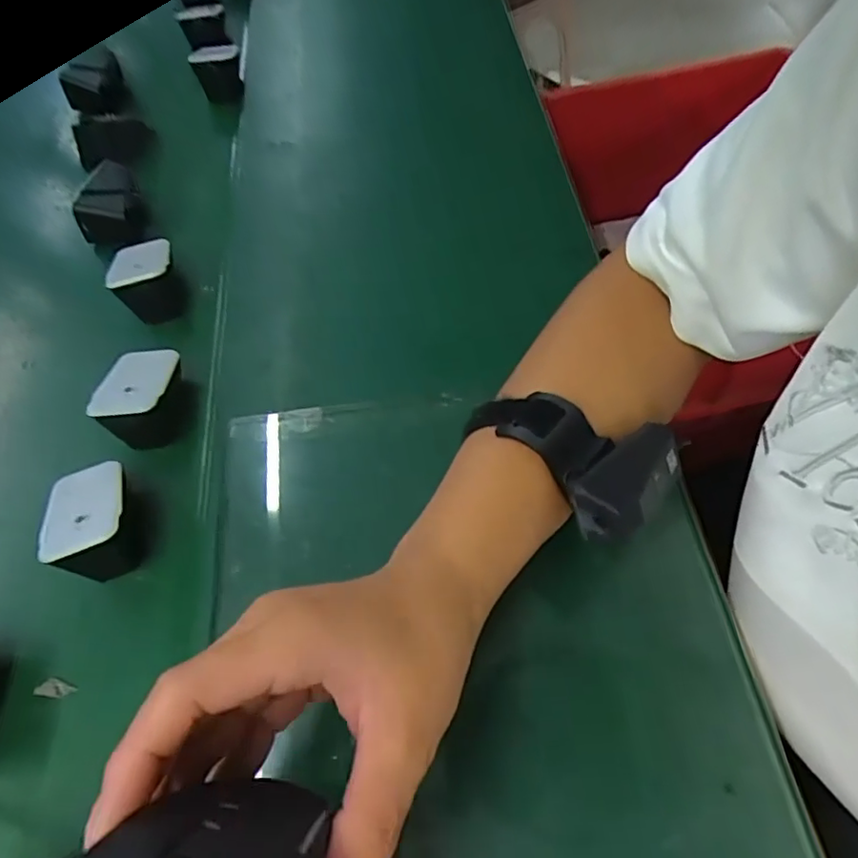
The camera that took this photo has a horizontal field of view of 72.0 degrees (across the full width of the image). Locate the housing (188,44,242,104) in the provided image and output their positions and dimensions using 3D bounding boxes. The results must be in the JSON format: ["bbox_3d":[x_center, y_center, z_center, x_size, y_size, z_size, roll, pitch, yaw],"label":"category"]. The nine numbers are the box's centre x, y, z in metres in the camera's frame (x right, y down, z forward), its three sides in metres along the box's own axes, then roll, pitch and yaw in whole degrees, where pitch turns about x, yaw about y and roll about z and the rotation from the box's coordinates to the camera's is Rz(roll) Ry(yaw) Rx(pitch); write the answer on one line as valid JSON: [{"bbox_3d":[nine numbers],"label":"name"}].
[{"bbox_3d":[-0.209,-0.355,0.597,0.051,0.040,0.043,-23,62,-10],"label":"housing"}]

